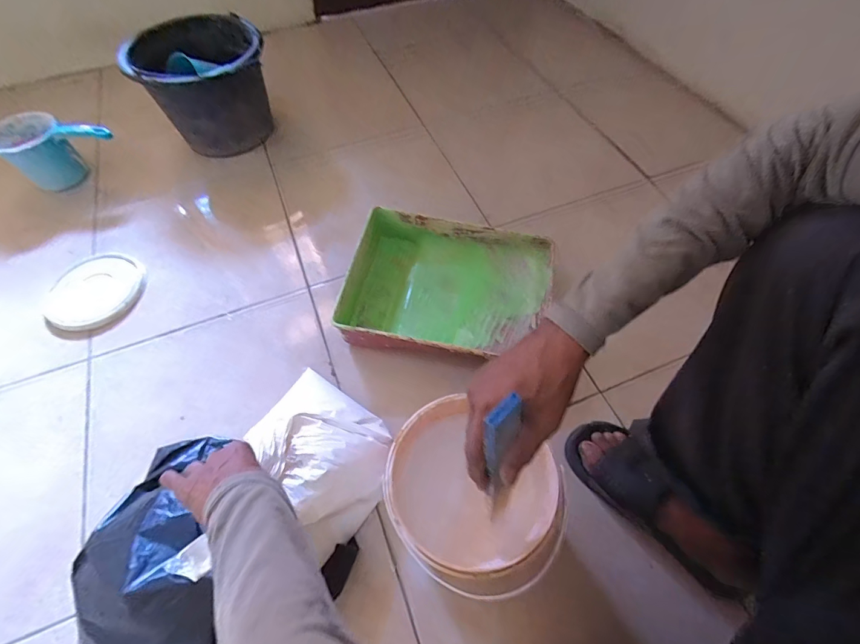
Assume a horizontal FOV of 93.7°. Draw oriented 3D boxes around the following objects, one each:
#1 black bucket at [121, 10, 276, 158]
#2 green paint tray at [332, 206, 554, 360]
[{"bbox_3d":[-0.535,-0.574,0.990,0.294,0.208,0.335,-16,59,-8],"label":"black bucket"},{"bbox_3d":[0.032,-0.068,0.735,0.363,0.088,0.292,9,59,7],"label":"green paint tray"}]

